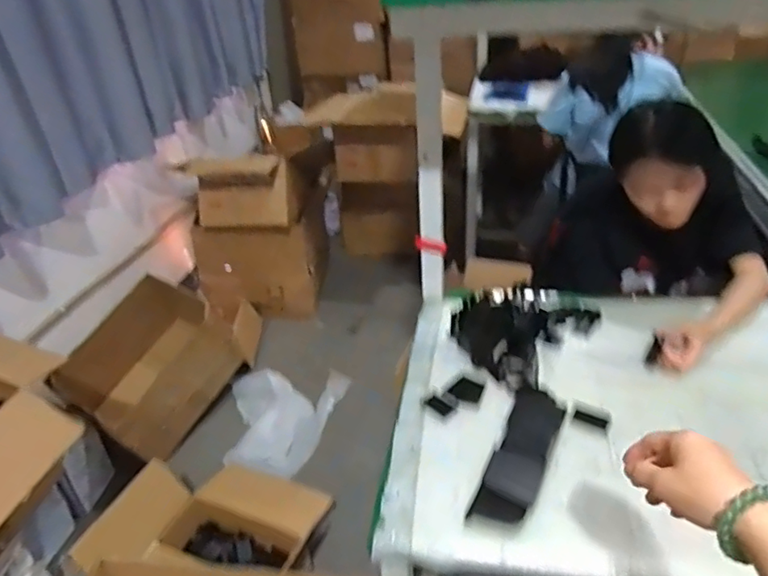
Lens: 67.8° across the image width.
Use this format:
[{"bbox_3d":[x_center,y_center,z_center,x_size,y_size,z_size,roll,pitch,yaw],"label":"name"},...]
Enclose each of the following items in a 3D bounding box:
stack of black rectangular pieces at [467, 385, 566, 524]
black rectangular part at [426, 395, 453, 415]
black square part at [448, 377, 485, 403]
[{"bbox_3d":[0.201,0.216,0.806,0.074,0.056,0.252,13,37,24],"label":"stack of black rectangular pieces"},{"bbox_3d":[0.088,0.185,0.903,0.042,0.004,0.024,26,43,38],"label":"black rectangular part"},{"bbox_3d":[0.137,0.166,0.929,0.051,0.004,0.045,19,40,32],"label":"black square part"}]

